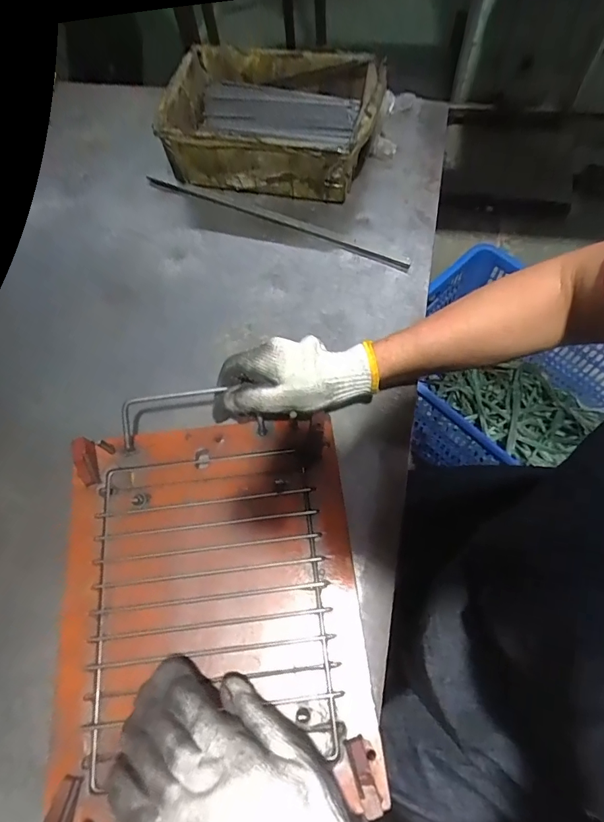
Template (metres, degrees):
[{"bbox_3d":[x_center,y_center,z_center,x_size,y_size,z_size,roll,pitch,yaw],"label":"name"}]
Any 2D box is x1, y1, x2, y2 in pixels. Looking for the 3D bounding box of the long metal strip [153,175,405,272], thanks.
[{"bbox_3d":[-0.040,-0.233,0.540,0.354,0.004,0.014,22,70,14],"label":"long metal strip"}]

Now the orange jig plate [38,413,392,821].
[{"bbox_3d":[-0.079,0.150,0.369,0.245,0.023,0.291,-7,67,0],"label":"orange jig plate"}]

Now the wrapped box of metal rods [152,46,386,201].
[{"bbox_3d":[-0.034,-0.366,0.555,0.248,0.082,0.178,8,67,8],"label":"wrapped box of metal rods"}]

